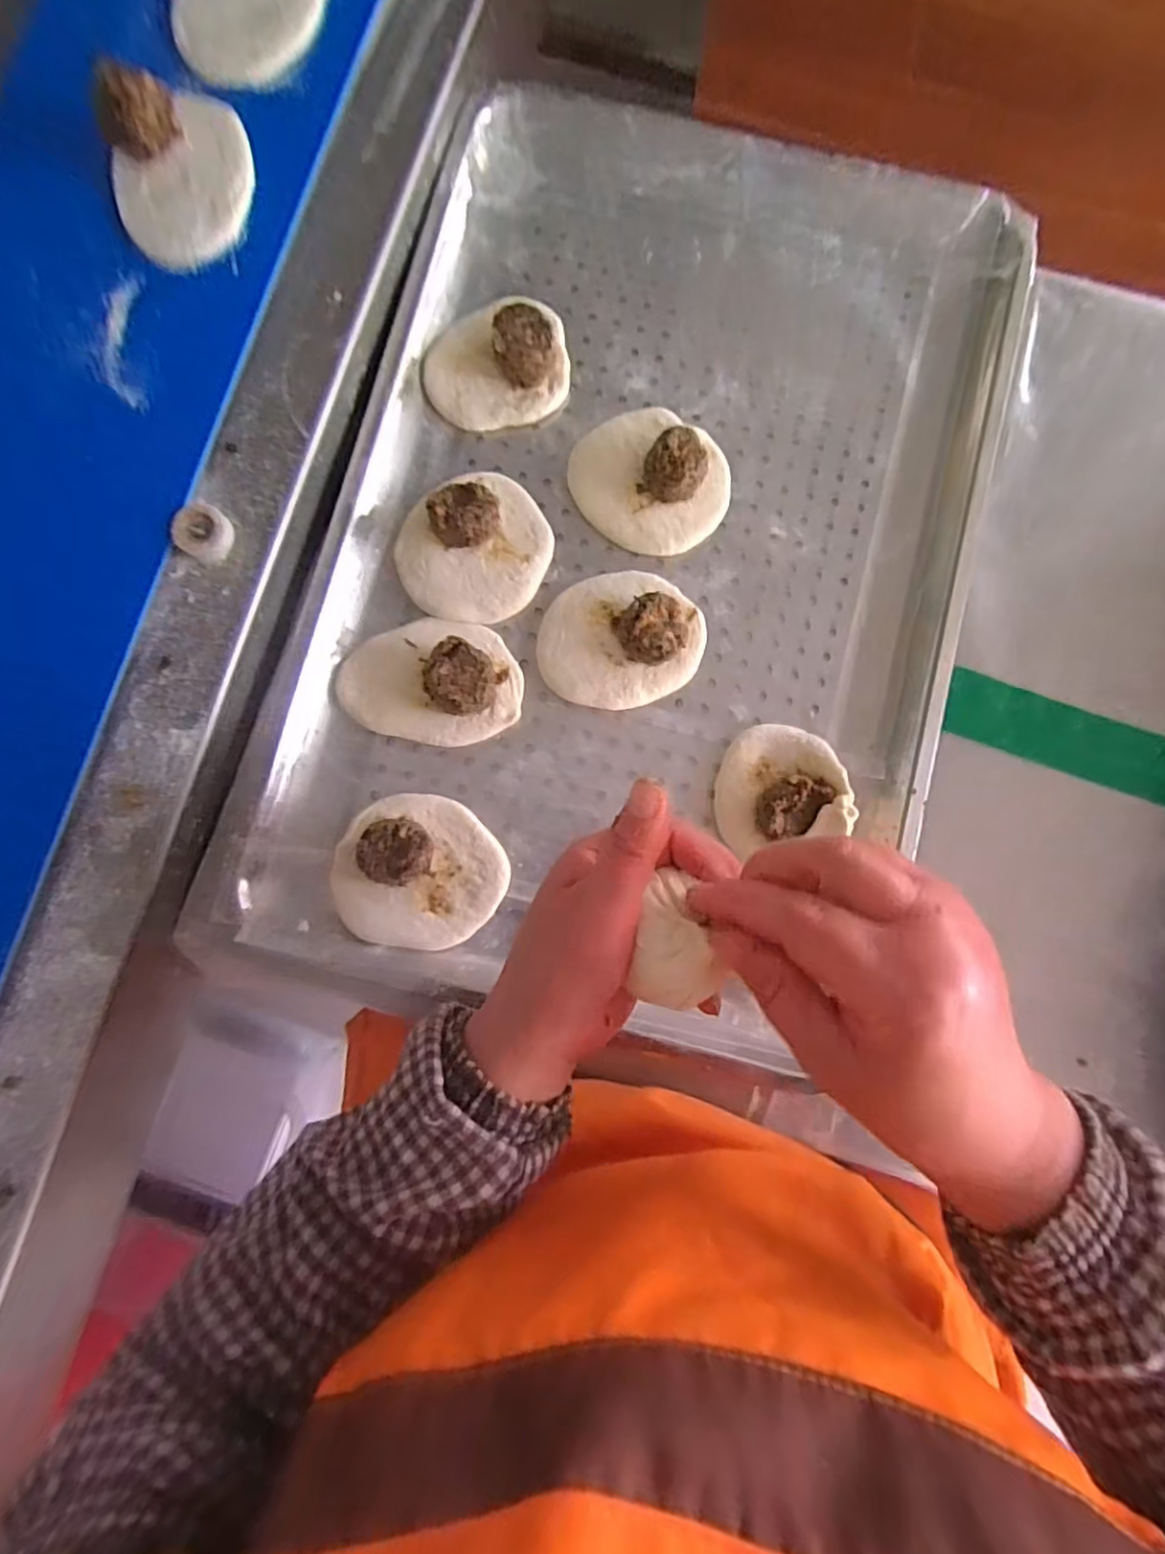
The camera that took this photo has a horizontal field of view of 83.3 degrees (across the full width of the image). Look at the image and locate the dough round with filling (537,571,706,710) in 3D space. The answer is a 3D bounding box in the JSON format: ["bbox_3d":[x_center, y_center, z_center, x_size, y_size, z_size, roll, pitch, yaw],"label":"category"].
[{"bbox_3d":[0.024,-0.089,0.402,0.100,0.027,0.086,-24,85,-3],"label":"dough round with filling"}]

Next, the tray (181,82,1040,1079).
[{"bbox_3d":[0.040,-0.138,0.413,0.384,0.035,0.586,16,85,1],"label":"tray"}]

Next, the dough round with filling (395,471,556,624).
[{"bbox_3d":[-0.067,-0.144,0.406,0.096,0.025,0.089,0,85,-1],"label":"dough round with filling"}]

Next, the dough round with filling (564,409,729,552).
[{"bbox_3d":[0.044,-0.193,0.416,0.088,0.033,0.100,-43,87,-4],"label":"dough round with filling"}]

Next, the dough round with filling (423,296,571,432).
[{"bbox_3d":[-0.055,-0.269,0.421,0.092,0.029,0.075,-11,85,-2],"label":"dough round with filling"}]

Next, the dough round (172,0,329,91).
[{"bbox_3d":[-0.212,-0.492,0.418,0.089,0.008,0.124,7,85,0],"label":"dough round"}]

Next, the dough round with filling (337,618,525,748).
[{"bbox_3d":[-0.093,-0.061,0.395,0.109,0.028,0.076,9,85,0],"label":"dough round with filling"}]

